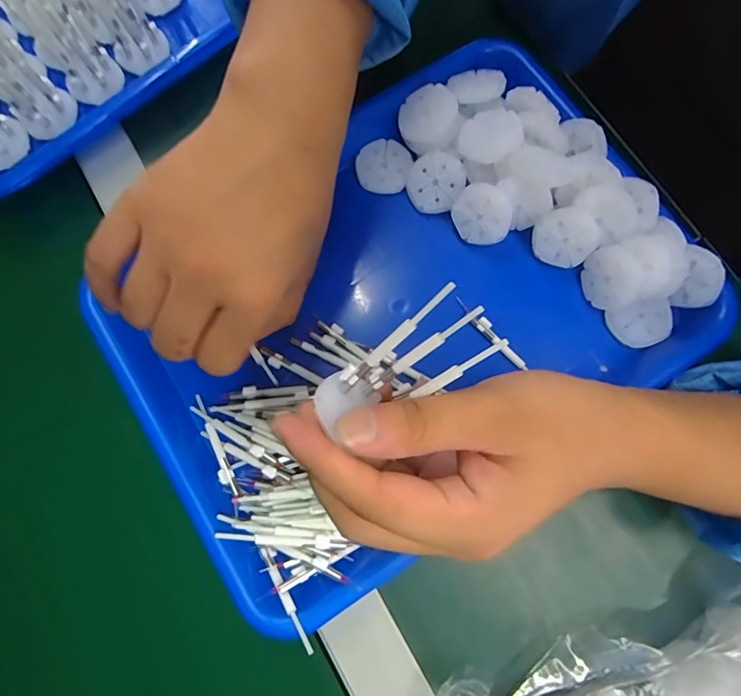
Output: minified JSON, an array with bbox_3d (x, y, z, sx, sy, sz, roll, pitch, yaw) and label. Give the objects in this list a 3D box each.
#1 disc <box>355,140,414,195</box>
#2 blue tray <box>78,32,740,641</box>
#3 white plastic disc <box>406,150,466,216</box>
[{"bbox_3d":[0.008,-0.123,0.314,0.035,0.007,0.037,0,77,2],"label":"disc"},{"bbox_3d":[0.015,-0.027,0.282,0.331,0.041,0.244,-32,78,-6],"label":"blue tray"},{"bbox_3d":[0.042,-0.109,0.305,0.034,0.004,0.039,32,104,3],"label":"white plastic disc"}]

